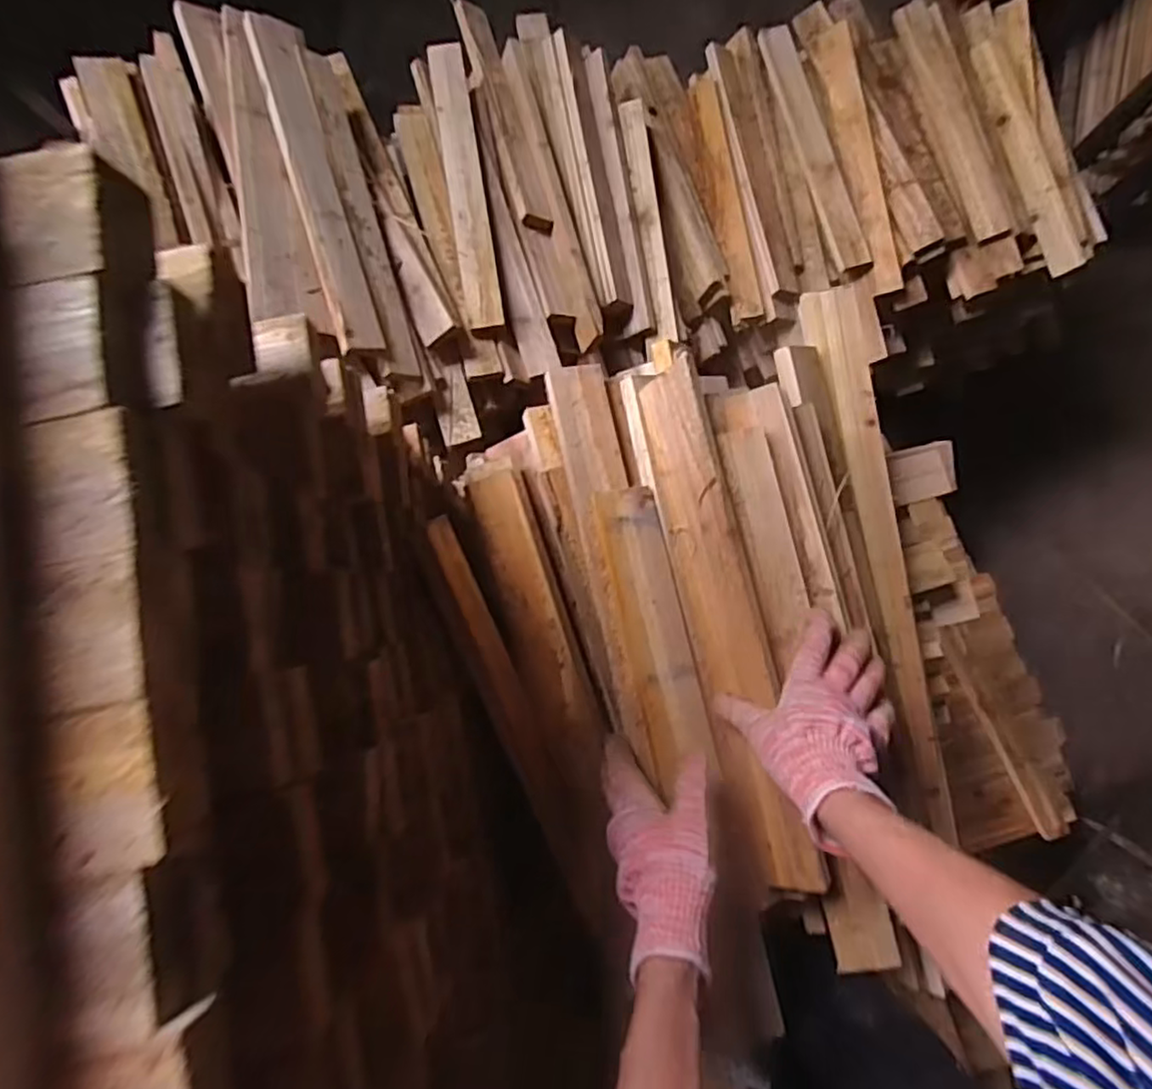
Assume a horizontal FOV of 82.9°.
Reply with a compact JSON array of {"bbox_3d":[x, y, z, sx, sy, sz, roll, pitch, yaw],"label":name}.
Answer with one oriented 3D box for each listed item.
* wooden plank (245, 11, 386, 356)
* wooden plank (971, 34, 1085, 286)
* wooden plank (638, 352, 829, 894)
[{"bbox_3d":[-0.340,-0.484,0.856,0.063,0.019,0.488,-13,82,-35],"label":"wooden plank"},{"bbox_3d":[0.863,-0.756,1.257,0.075,0.039,0.511,-16,84,3],"label":"wooden plank"},{"bbox_3d":[0.133,0.065,0.566,0.067,0.033,0.454,-13,87,3],"label":"wooden plank"}]

